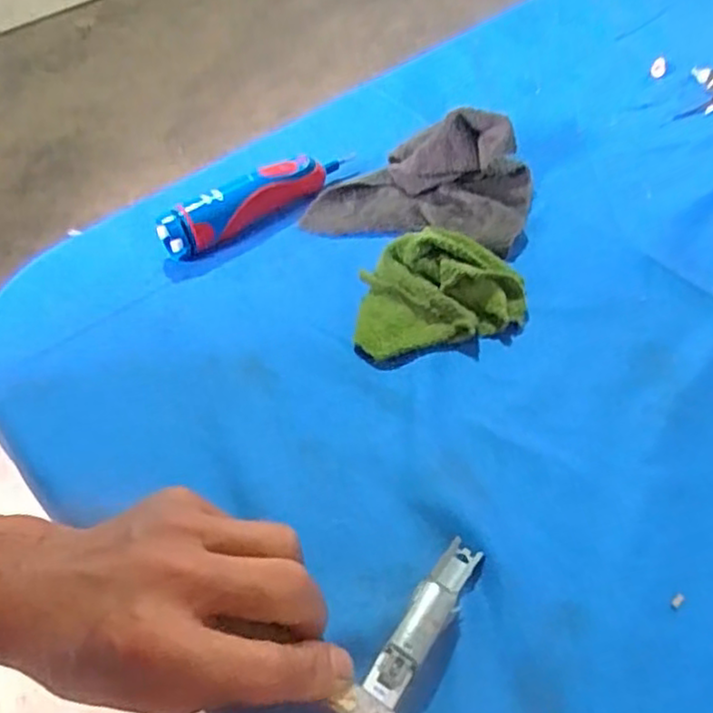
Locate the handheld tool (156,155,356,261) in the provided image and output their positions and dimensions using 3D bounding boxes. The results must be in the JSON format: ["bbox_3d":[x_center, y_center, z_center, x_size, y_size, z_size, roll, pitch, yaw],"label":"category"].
[{"bbox_3d":[-0.070,-0.114,0.492,0.147,0.033,0.026,-33,56,-22],"label":"handheld tool"}]

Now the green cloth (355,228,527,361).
[{"bbox_3d":[0.049,-0.043,0.425,0.107,0.034,0.072,-12,51,-6],"label":"green cloth"}]

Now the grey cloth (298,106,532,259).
[{"bbox_3d":[0.045,-0.127,0.488,0.153,0.046,0.090,10,52,12],"label":"grey cloth"}]

